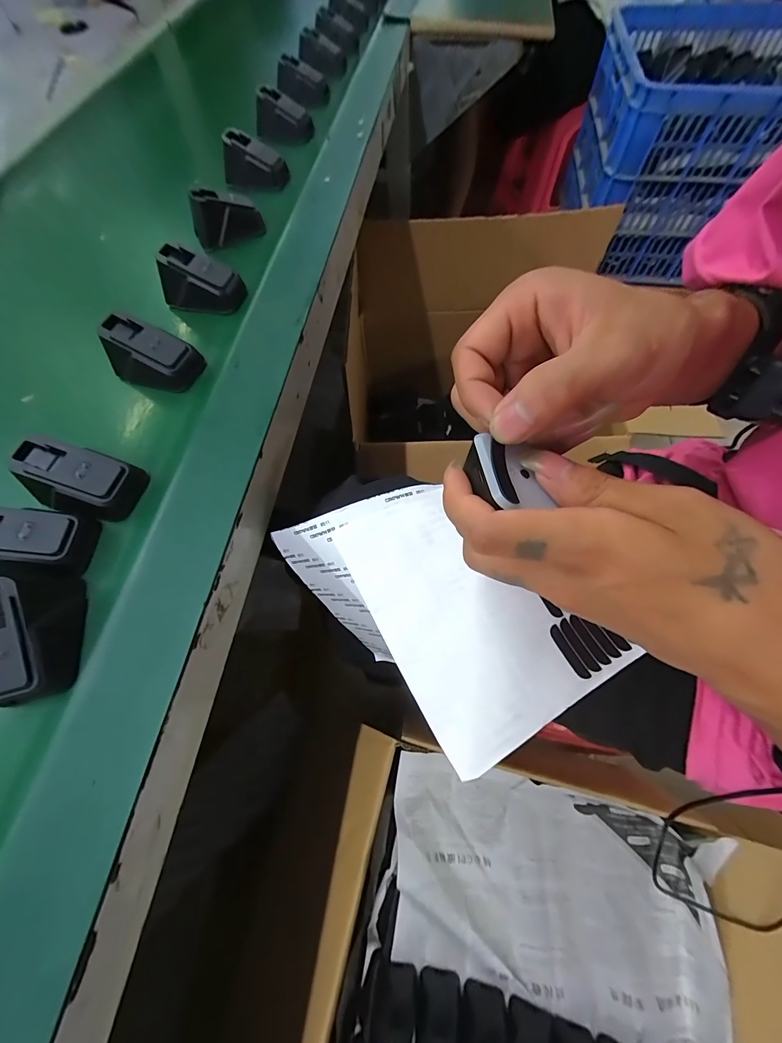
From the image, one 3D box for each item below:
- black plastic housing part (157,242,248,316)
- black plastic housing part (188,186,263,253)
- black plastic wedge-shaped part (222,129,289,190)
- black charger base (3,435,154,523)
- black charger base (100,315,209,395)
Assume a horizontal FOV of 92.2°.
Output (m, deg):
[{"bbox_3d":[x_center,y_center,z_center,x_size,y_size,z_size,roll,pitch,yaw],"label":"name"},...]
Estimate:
[{"bbox_3d":[-0.176,-0.222,0.346,0.068,0.041,0.034,13,67,9],"label":"black plastic housing part"},{"bbox_3d":[-0.174,-0.318,0.394,0.068,0.046,0.026,-21,67,-6],"label":"black plastic housing part"},{"bbox_3d":[-0.158,-0.421,0.440,0.070,0.040,0.037,7,67,6],"label":"black plastic wedge-shaped part"},{"bbox_3d":[-0.212,-0.030,0.255,0.061,0.040,0.043,14,67,9],"label":"black charger base"},{"bbox_3d":[-0.193,-0.136,0.307,0.068,0.040,0.041,12,67,8],"label":"black charger base"}]

